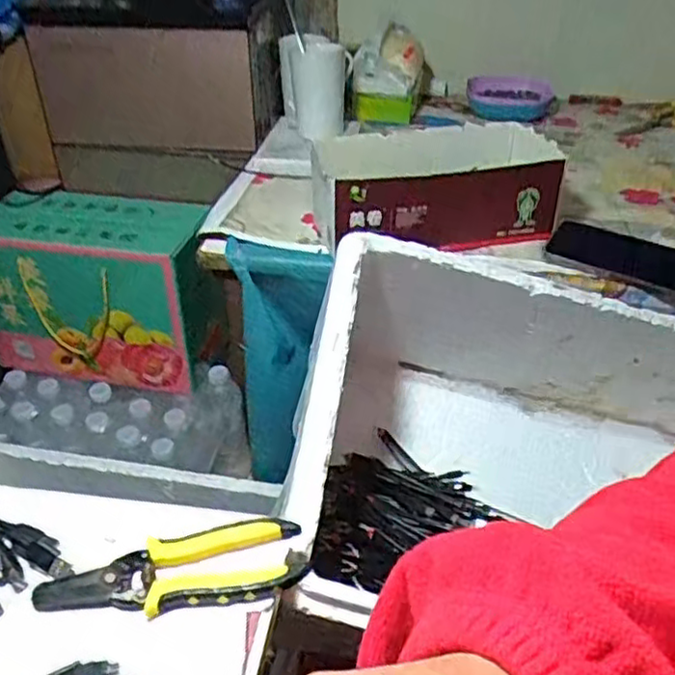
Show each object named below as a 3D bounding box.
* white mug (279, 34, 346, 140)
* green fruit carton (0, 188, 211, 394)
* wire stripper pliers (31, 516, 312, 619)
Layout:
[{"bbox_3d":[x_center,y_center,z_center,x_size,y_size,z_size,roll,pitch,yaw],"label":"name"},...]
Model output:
[{"bbox_3d":[-0.035,-0.366,1.011,0.093,0.123,0.102,-3,36,-4],"label":"white mug"},{"bbox_3d":[-0.349,-0.073,1.047,0.321,0.229,0.160,7,37,9],"label":"green fruit carton"},{"bbox_3d":[-0.106,0.151,0.454,0.169,0.015,0.055,-5,37,-8],"label":"wire stripper pliers"}]

